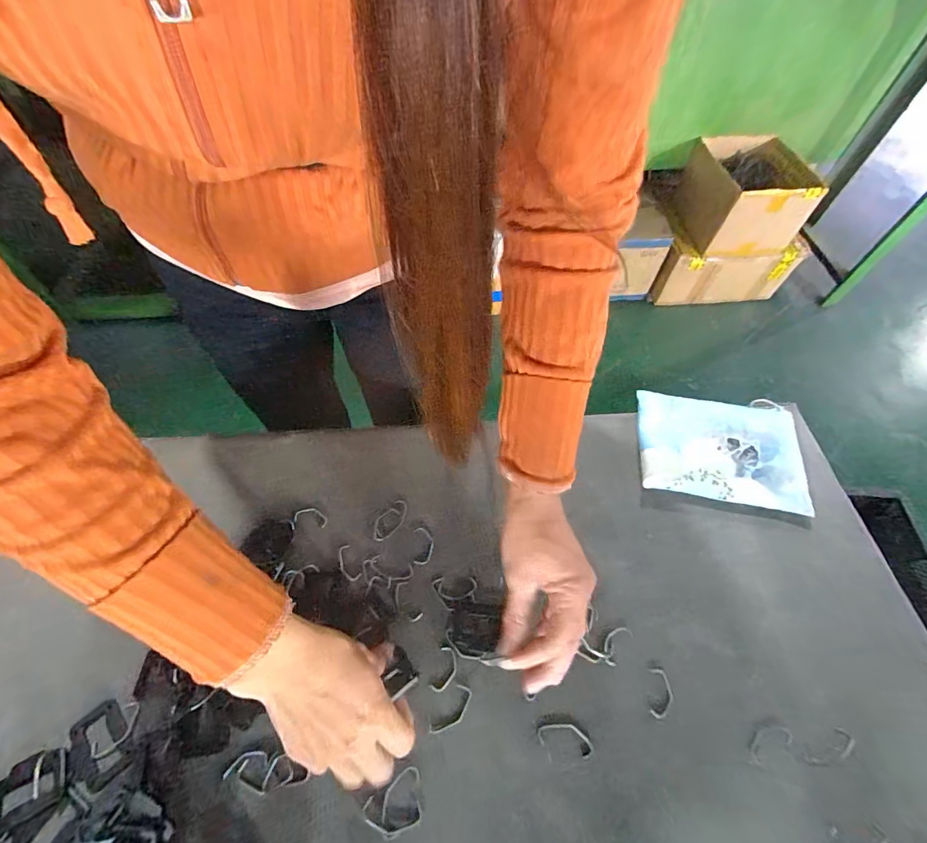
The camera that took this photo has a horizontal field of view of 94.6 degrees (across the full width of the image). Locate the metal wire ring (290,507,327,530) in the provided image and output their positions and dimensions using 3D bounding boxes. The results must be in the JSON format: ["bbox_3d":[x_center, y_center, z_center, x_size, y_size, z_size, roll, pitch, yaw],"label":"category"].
[{"bbox_3d":[-0.151,0.093,0.417,0.034,0.004,0.020,-1,58,-4],"label":"metal wire ring"}]

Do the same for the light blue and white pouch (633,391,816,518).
[{"bbox_3d":[0.272,0.022,0.451,0.165,0.026,0.126,9,63,3],"label":"light blue and white pouch"}]

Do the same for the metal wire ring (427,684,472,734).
[{"bbox_3d":[-0.010,0.229,0.338,0.041,0.004,0.020,-39,68,-24],"label":"metal wire ring"}]

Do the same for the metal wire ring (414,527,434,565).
[{"bbox_3d":[-0.038,0.118,0.407,0.018,0.004,0.035,-1,58,-4],"label":"metal wire ring"}]

